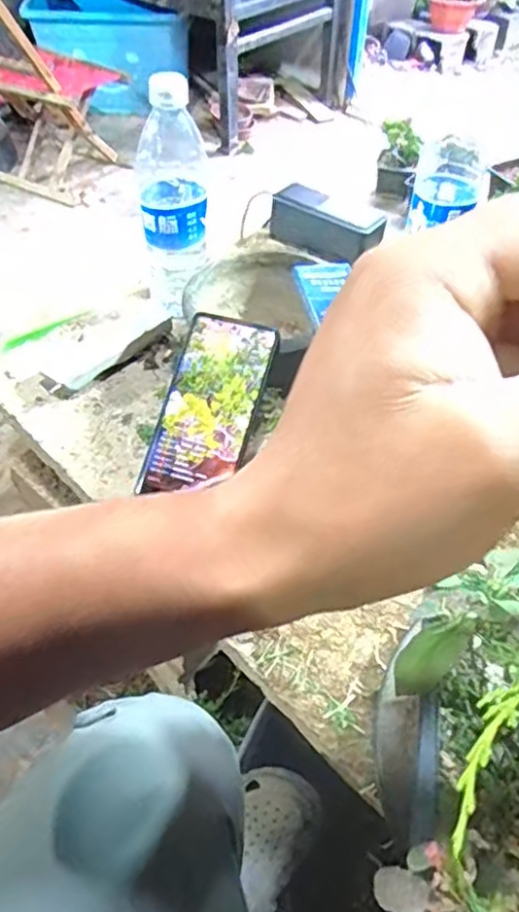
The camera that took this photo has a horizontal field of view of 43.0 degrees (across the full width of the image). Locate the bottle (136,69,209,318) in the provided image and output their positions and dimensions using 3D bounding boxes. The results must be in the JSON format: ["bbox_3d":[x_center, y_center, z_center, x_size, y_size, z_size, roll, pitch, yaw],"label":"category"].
[{"bbox_3d":[-0.080,-0.242,0.622,0.061,0.220,0.054,-4,49,-4],"label":"bottle"}]

